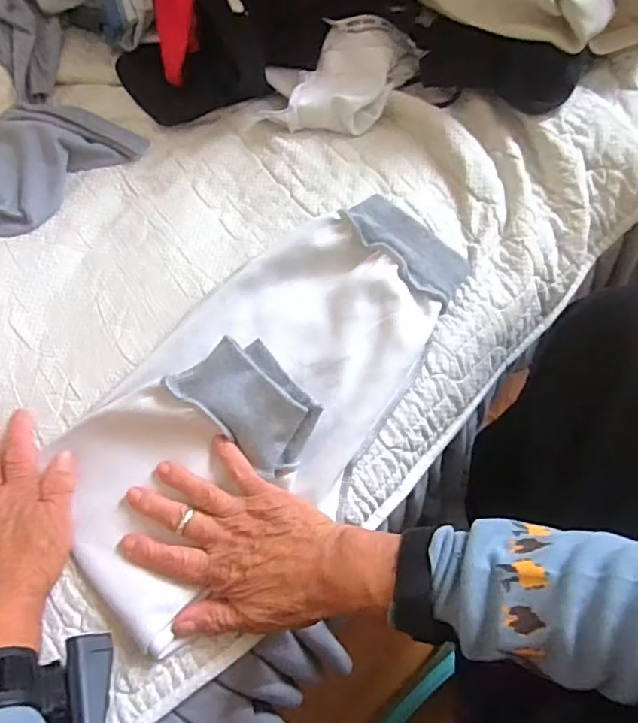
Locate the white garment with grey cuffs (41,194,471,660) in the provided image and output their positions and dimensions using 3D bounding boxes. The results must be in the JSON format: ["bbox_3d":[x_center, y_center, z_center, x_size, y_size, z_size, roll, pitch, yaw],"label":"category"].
[{"bbox_3d":[-0.036,0.028,0.456,0.370,0.042,0.196,-43,76,-10],"label":"white garment with grey cuffs"}]

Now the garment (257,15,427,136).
[{"bbox_3d":[0.022,-0.282,0.565,0.141,0.045,0.109,12,70,8],"label":"garment"}]

